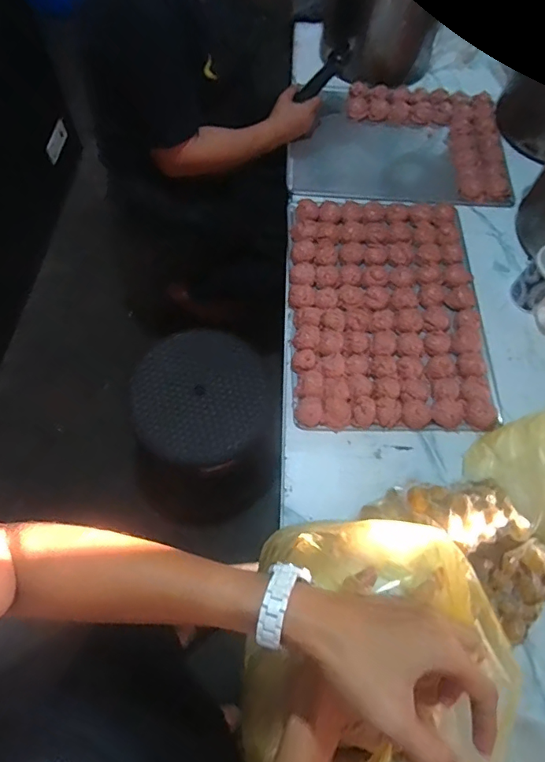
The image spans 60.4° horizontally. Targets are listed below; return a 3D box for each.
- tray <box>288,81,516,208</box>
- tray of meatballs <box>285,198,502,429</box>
[{"bbox_3d":[0.267,-0.509,0.995,0.455,0.041,0.318,3,66,0],"label":"tray"},{"bbox_3d":[0.202,-0.140,0.819,0.328,0.036,0.465,1,66,-1],"label":"tray of meatballs"}]

